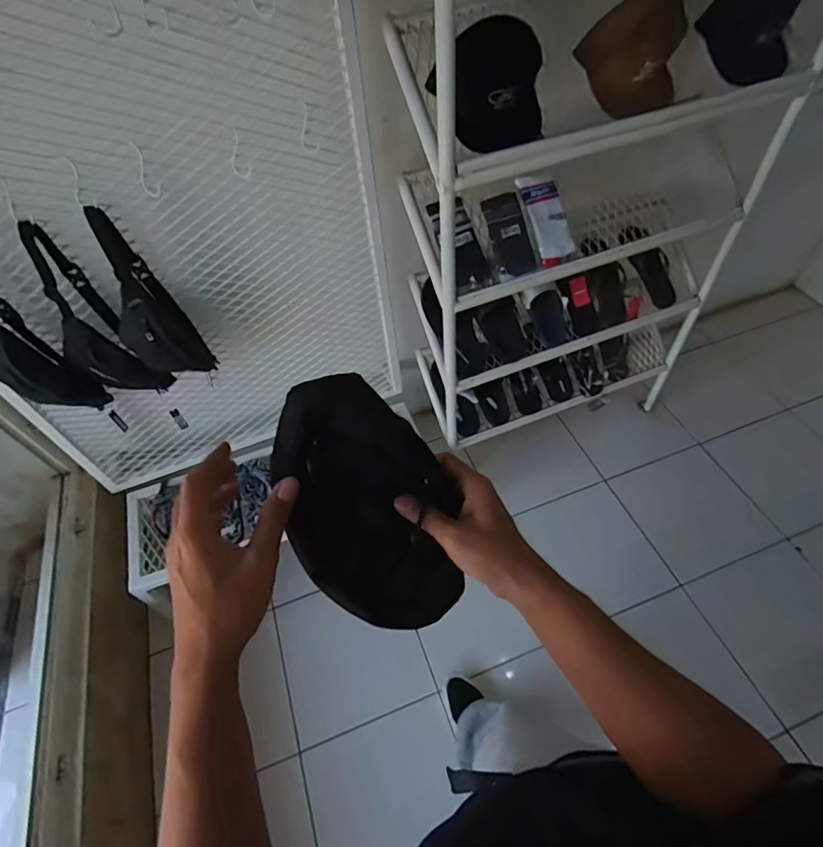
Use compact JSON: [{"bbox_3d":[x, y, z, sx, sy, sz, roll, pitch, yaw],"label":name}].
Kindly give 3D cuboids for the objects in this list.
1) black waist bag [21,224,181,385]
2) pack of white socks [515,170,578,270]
[{"bbox_3d":[-0.696,-0.211,1.036,0.140,0.434,0.064,-16,53,-7],"label":"black waist bag"},{"bbox_3d":[0.316,-0.474,1.101,0.085,0.037,0.207,-19,91,-9],"label":"pack of white socks"}]

